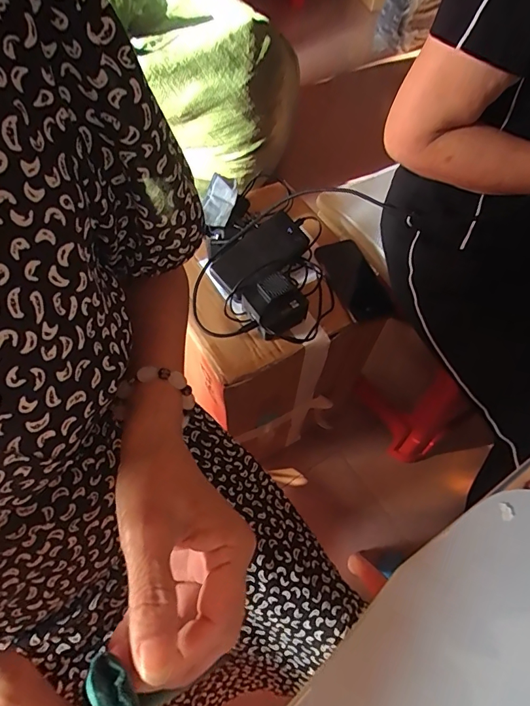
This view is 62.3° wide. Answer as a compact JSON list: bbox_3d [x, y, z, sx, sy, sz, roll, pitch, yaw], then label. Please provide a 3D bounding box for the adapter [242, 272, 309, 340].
[{"bbox_3d":[0.015,-0.070,0.644,0.069,0.058,0.068,-28,65,-18],"label":"adapter"}]

